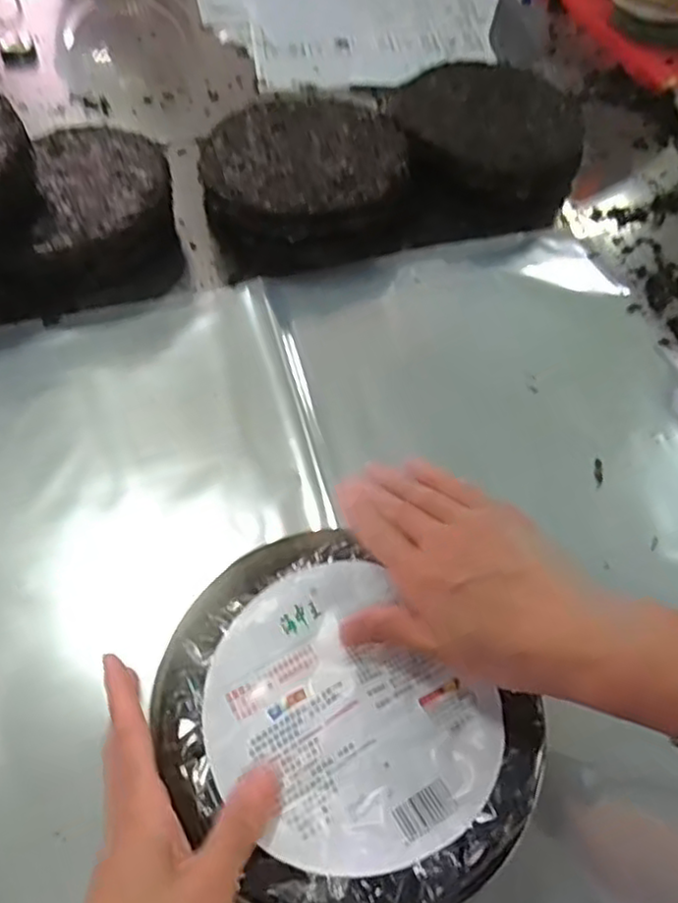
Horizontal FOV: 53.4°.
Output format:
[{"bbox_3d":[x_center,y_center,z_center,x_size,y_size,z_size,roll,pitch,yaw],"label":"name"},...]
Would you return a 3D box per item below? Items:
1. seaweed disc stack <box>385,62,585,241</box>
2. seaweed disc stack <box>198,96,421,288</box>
[{"bbox_3d":[0.160,-0.337,0.741,0.210,0.070,0.216,-10,56,-9],"label":"seaweed disc stack"},{"bbox_3d":[-0.033,-0.279,0.695,0.207,0.067,0.206,-15,57,-12],"label":"seaweed disc stack"}]

